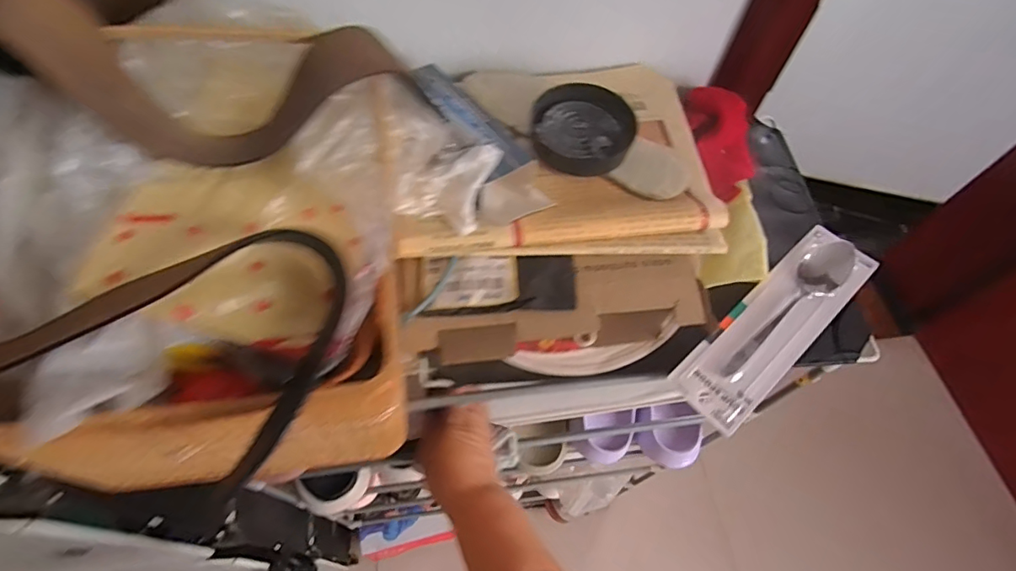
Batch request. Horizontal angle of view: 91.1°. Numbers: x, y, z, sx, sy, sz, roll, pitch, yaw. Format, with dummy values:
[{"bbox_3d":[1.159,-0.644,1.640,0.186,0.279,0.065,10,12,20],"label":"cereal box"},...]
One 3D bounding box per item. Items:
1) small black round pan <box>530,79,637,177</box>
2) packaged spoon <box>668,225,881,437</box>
[{"bbox_3d":[0.068,-0.145,0.454,0.088,0.021,0.100,10,60,3],"label":"small black round pan"},{"bbox_3d":[0.241,0.027,0.437,0.235,0.029,0.065,-37,68,-22],"label":"packaged spoon"}]

